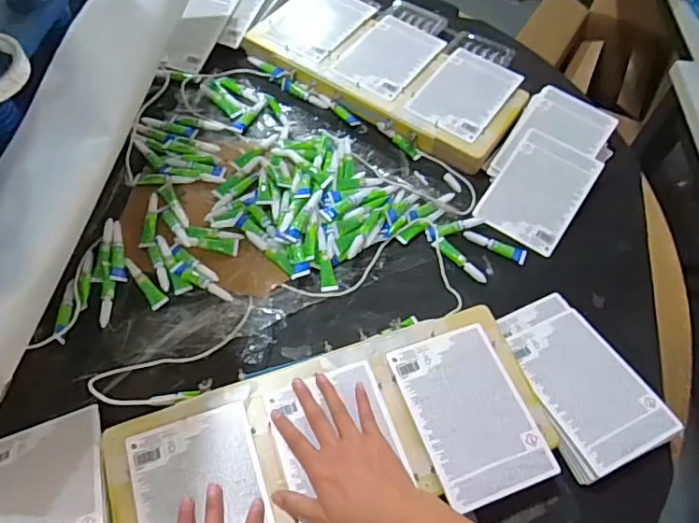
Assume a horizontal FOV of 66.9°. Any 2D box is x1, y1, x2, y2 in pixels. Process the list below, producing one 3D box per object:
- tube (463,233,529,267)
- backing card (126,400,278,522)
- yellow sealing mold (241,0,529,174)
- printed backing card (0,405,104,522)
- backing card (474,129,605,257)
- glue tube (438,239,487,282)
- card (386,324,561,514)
[{"bbox_3d":[0.192,-0.021,0.696,0.085,0.010,0.022,22,60,10],"label":"tube"},{"bbox_3d":[-0.131,0.222,0.484,0.113,0.005,0.165,-16,61,-13],"label":"backing card"},{"bbox_3d":[0.060,-0.306,0.829,0.418,0.031,0.198,33,62,16],"label":"yellow sealing mold"},{"bbox_3d":[-0.289,0.219,0.492,0.113,0.008,0.164,-19,42,-13],"label":"printed backing card"},{"bbox_3d":[0.264,-0.101,0.736,0.117,0.006,0.173,32,74,15],"label":"backing card"},{"bbox_3d":[0.143,0.000,0.677,0.077,0.015,0.014,40,64,19],"label":"glue tube"},{"bbox_3d":[0.124,0.152,0.543,0.117,0.009,0.168,-16,61,-13],"label":"card"}]

